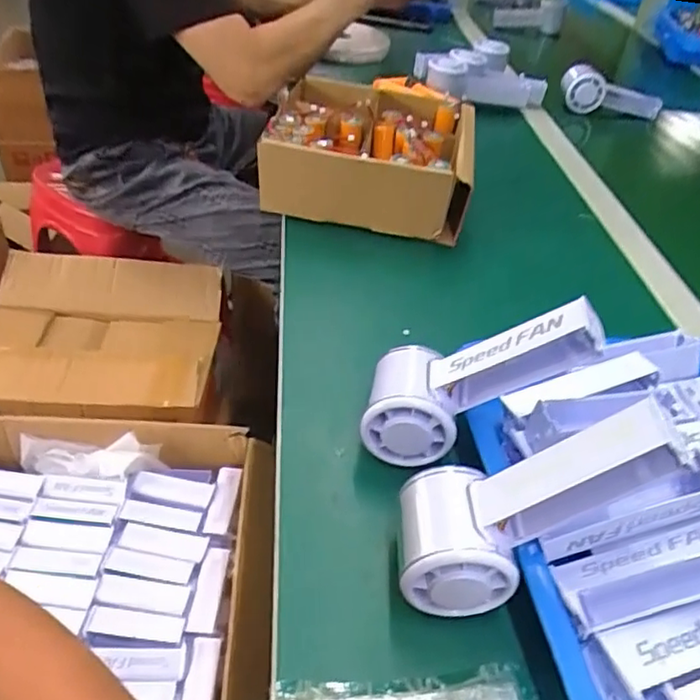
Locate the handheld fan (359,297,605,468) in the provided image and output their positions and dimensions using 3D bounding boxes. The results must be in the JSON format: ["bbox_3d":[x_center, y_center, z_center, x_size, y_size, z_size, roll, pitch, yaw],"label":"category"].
[{"bbox_3d":[0.073,0.011,0.378,0.150,0.055,0.056,-29,39,18],"label":"handheld fan"}]

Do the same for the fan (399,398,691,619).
[{"bbox_3d":[0.085,0.070,0.306,0.144,0.058,0.058,-36,40,19],"label":"fan"}]

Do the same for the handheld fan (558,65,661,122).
[{"bbox_3d":[0.425,-0.413,0.997,0.182,0.061,0.044,1,41,-7],"label":"handheld fan"}]

